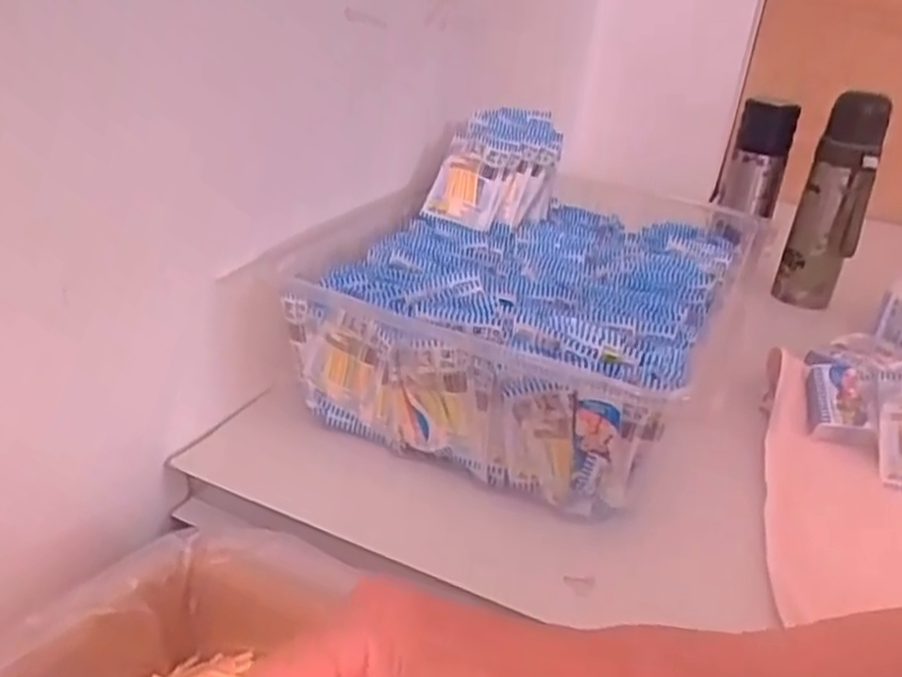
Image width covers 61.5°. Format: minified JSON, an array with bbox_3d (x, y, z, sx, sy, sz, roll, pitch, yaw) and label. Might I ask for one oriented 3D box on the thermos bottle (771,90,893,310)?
[{"bbox_3d":[0.445,-0.152,0.886,0.072,0.241,0.079,19,31,23],"label":"thermos bottle"}]

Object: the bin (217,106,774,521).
[{"bbox_3d":[0.072,-0.049,0.691,0.331,0.166,0.425,18,30,22],"label":"bin"}]

